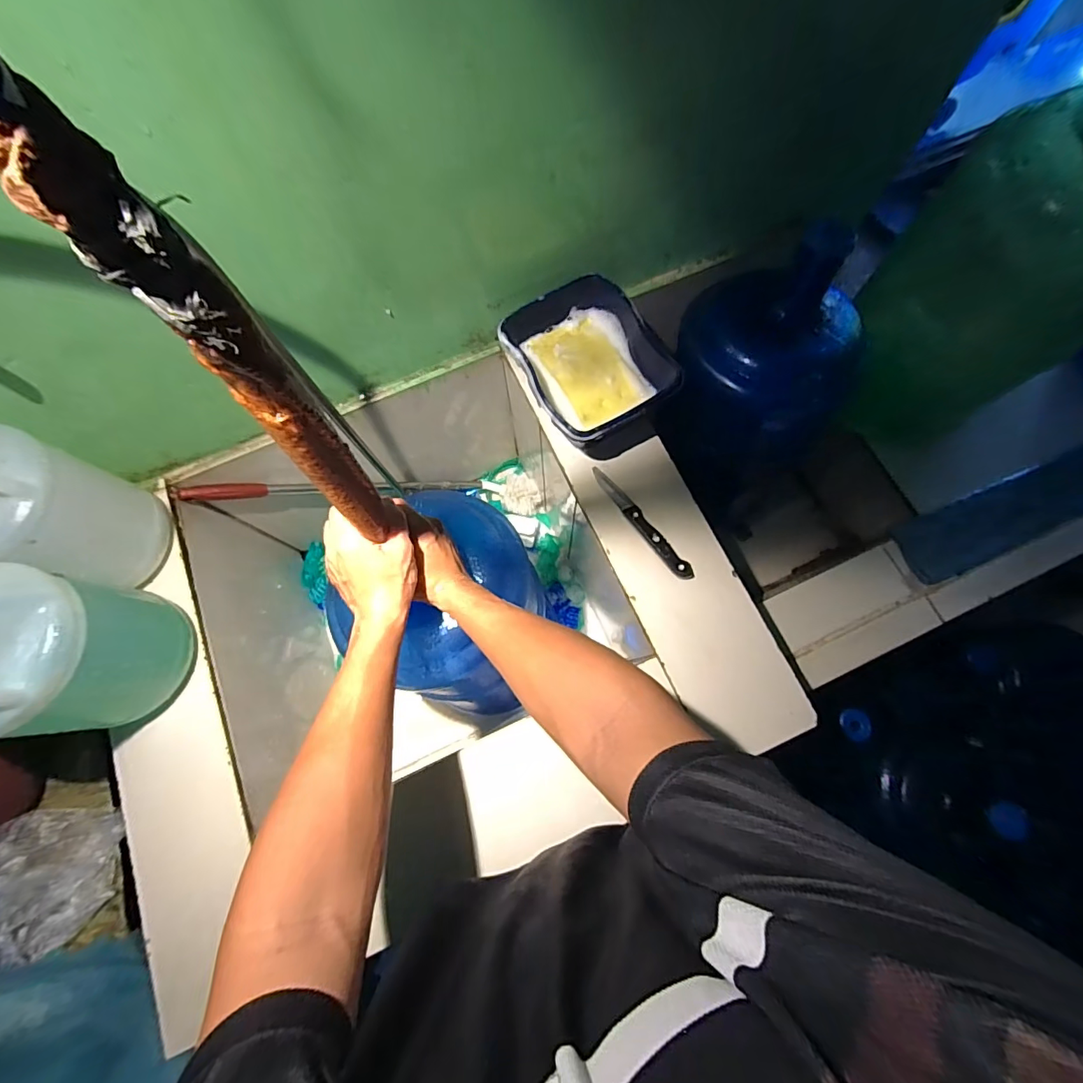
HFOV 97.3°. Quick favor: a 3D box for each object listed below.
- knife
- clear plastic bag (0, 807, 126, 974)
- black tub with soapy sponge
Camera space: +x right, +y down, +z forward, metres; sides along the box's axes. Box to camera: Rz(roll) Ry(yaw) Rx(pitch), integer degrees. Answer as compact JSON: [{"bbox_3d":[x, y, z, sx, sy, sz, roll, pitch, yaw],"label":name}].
[{"bbox_3d":[0.122,-0.024,0.589,0.022,0.011,0.177,-37,77,-9],"label":"knife"},{"bbox_3d":[-0.566,0.376,0.528,0.143,0.069,0.138,-6,74,-1],"label":"clear plastic bag"},{"bbox_3d":[0.056,-0.217,0.608,0.156,0.079,0.203,-30,76,-7],"label":"black tub with soapy sponge"}]

